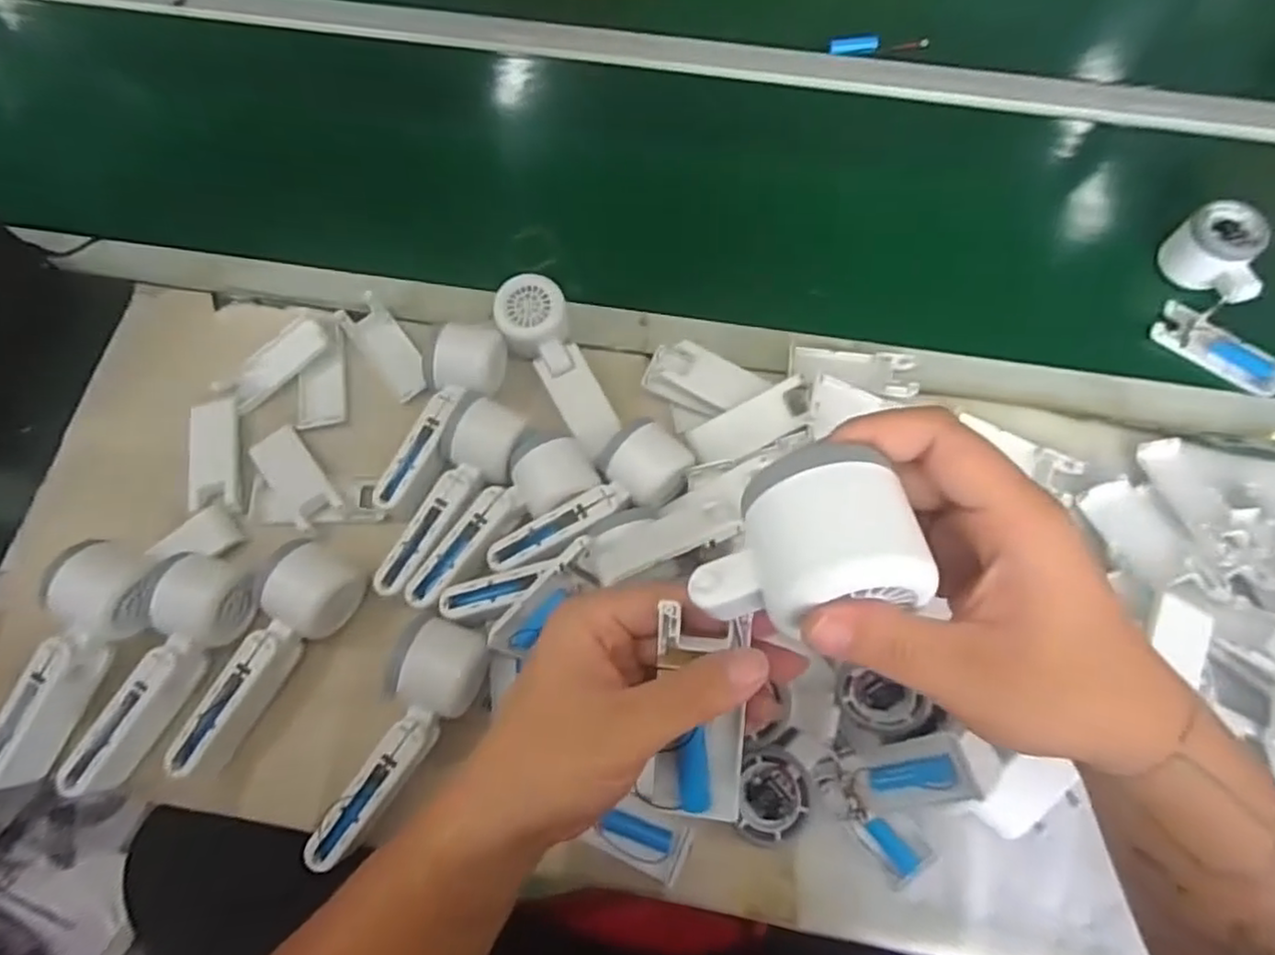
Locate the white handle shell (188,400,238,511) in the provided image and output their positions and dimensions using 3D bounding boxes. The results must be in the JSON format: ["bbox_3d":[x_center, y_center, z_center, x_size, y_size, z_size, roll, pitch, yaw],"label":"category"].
[{"bbox_3d":[-0.347,-0.018,0.551,0.039,0.007,0.095,-11,70,-3],"label":"white handle shell"}]

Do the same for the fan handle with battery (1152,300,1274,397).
[{"bbox_3d":[0.499,-0.110,0.575,0.103,0.012,0.036,41,76,15],"label":"fan handle with battery"}]

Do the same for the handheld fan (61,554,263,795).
[{"bbox_3d":[-0.327,0.136,0.467,0.060,0.045,0.166,17,71,7],"label":"handheld fan"}]

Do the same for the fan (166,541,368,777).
[{"bbox_3d":[-0.262,0.127,0.475,0.057,0.059,0.167,26,72,10],"label":"fan"}]

